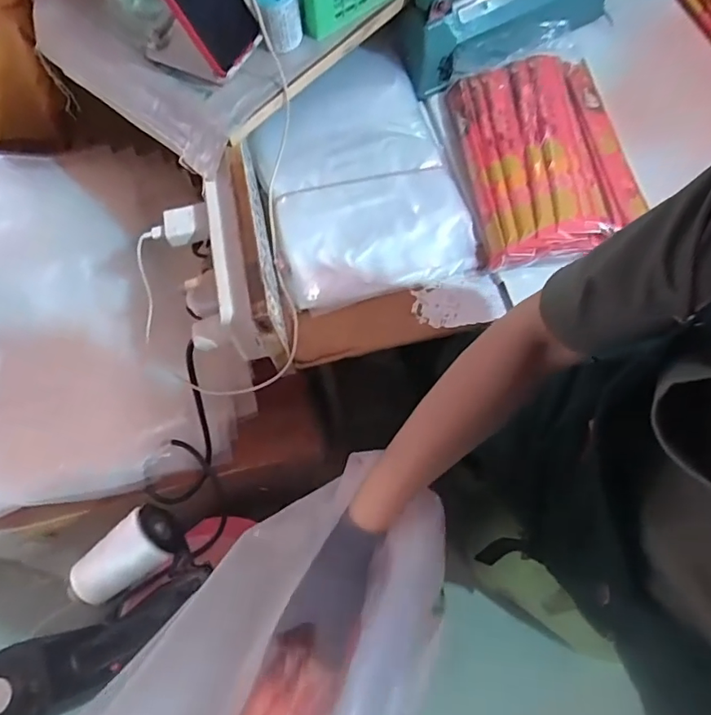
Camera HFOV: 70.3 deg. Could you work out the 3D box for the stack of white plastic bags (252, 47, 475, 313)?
[{"bbox_3d":[0.005,-0.224,0.597,0.229,0.059,0.304,-14,67,-5],"label":"stack of white plastic bags"}]

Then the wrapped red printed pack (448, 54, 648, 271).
[{"bbox_3d":[0.212,-0.233,0.582,0.168,0.058,0.264,-6,66,-1],"label":"wrapped red printed pack"}]

